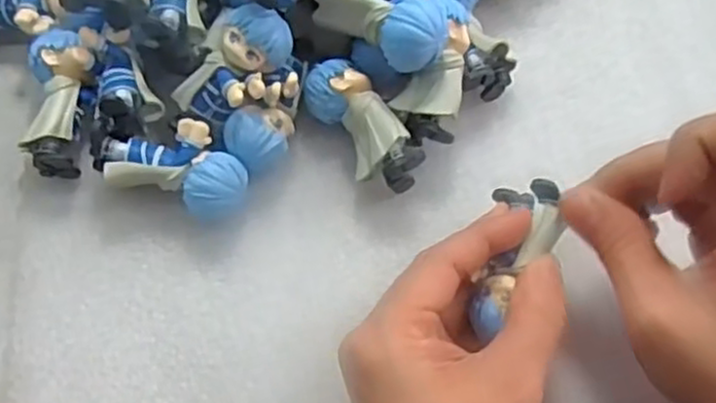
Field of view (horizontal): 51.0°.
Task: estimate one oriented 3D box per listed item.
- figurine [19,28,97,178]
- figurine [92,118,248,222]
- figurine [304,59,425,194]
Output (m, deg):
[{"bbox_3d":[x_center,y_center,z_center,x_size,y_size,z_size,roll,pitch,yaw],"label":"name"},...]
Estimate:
[{"bbox_3d":[-0.124,-0.041,0.320,0.026,0.033,0.059,-3,67,-2],"label":"figurine"},{"bbox_3d":[-0.074,-0.014,0.310,0.060,0.027,0.036,14,68,5],"label":"figurine"},{"bbox_3d":[0.001,-0.030,0.316,0.026,0.032,0.057,-27,70,-12],"label":"figurine"}]

